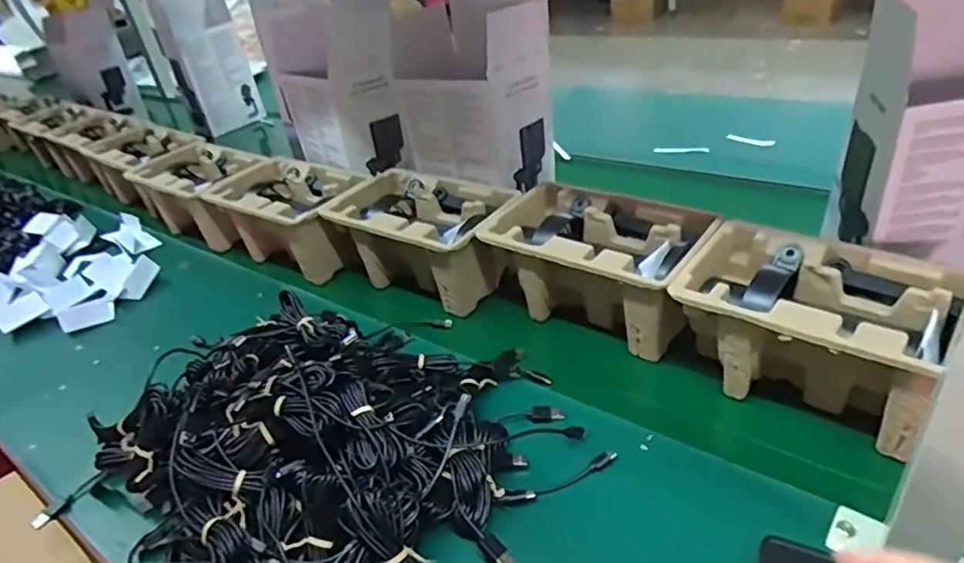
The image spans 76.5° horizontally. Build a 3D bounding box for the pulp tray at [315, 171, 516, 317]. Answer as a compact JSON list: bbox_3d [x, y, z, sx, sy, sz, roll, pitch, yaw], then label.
[{"bbox_3d":[-0.077,-0.053,0.787,0.241,0.108,0.143,15,37,31],"label":"pulp tray"}]

